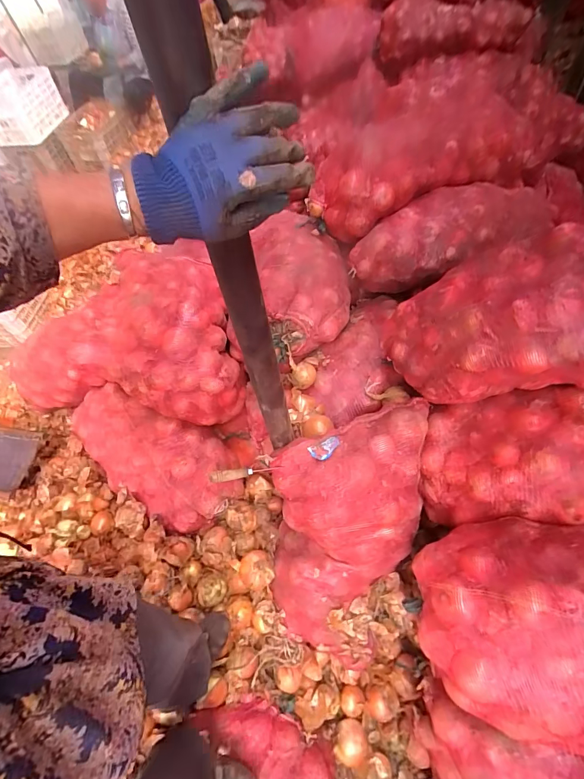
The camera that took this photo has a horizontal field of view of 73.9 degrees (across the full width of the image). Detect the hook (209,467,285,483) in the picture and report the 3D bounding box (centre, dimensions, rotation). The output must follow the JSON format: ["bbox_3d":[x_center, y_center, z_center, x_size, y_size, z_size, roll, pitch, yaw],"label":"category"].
[{"bbox_3d":[-0.101,0.186,0.865,0.161,0.023,0.024,-3,63,-21],"label":"hook"}]

